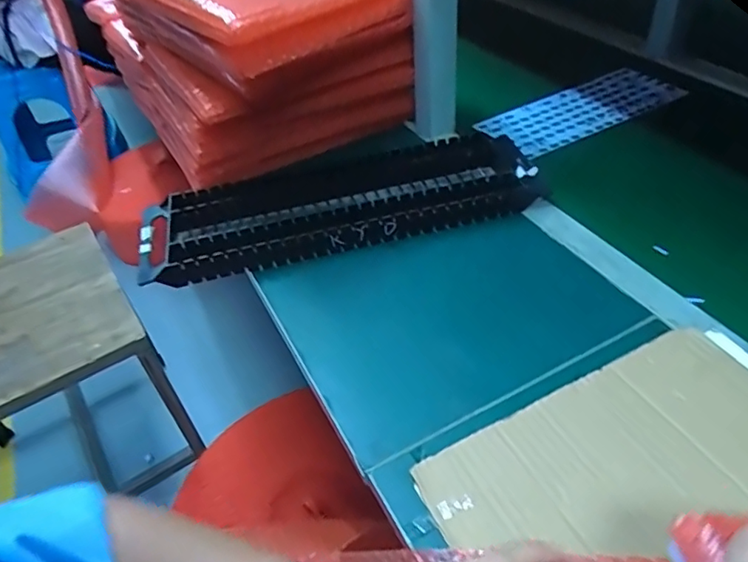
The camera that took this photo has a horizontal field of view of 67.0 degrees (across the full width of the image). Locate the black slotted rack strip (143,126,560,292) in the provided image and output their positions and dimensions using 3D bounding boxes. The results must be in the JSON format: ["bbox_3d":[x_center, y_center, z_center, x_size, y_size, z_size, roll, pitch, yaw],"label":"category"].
[{"bbox_3d":[-0.040,-0.103,0.674,0.456,0.029,0.177,-13,43,-7],"label":"black slotted rack strip"}]

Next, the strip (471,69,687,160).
[{"bbox_3d":[0.303,-0.250,0.825,0.301,0.010,0.127,-23,45,-18],"label":"strip"}]

